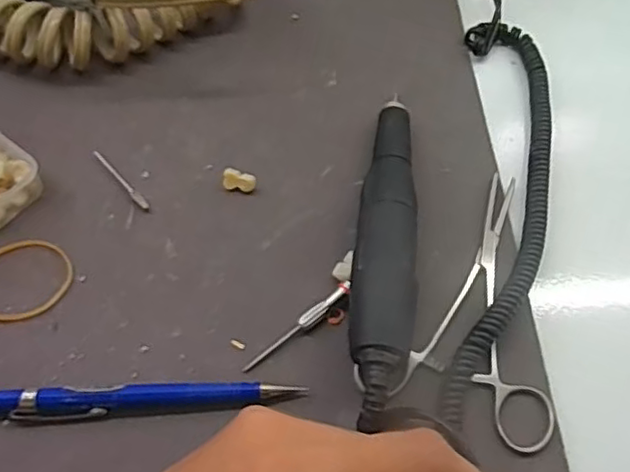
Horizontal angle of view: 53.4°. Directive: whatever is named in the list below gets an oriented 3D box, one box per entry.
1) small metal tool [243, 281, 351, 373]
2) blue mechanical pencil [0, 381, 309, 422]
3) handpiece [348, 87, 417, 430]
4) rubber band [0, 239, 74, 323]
[{"bbox_3d":[-0.007,0.040,0.277,0.059,0.007,0.006,-36,64,-21],"label":"small metal tool"},{"bbox_3d":[-0.075,0.066,0.255,0.135,0.010,0.011,-4,57,-2],"label":"blue mechanical pencil"},{"bbox_3d":[0.033,0.002,0.287,0.027,0.025,0.168,6,57,4],"label":"handpiece"},{"bbox_3d":[-0.136,0.018,0.287,0.046,0.004,0.042,-21,60,-13],"label":"rubber band"}]

